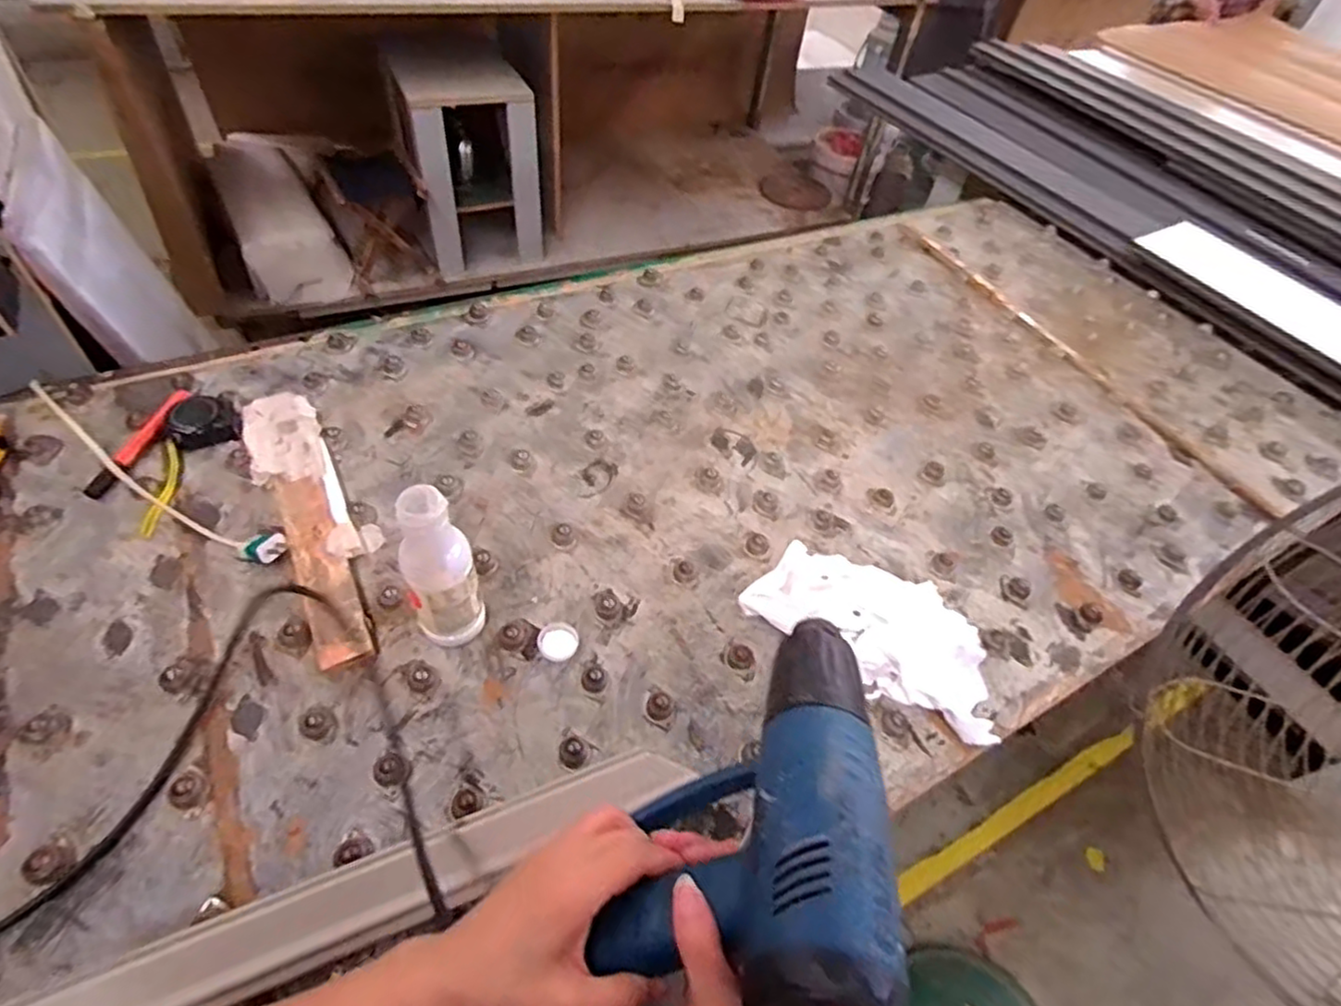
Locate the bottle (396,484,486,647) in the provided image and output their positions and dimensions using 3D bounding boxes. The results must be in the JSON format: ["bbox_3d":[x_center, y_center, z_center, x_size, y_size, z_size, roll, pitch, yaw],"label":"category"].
[{"bbox_3d":[-0.206,0.066,0.606,0.059,0.183,0.053,-22,57,-23],"label":"bottle"}]

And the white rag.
[{"bbox_3d":[0.218,0.127,0.710,0.261,0.023,0.146,24,55,13],"label":"white rag"}]

